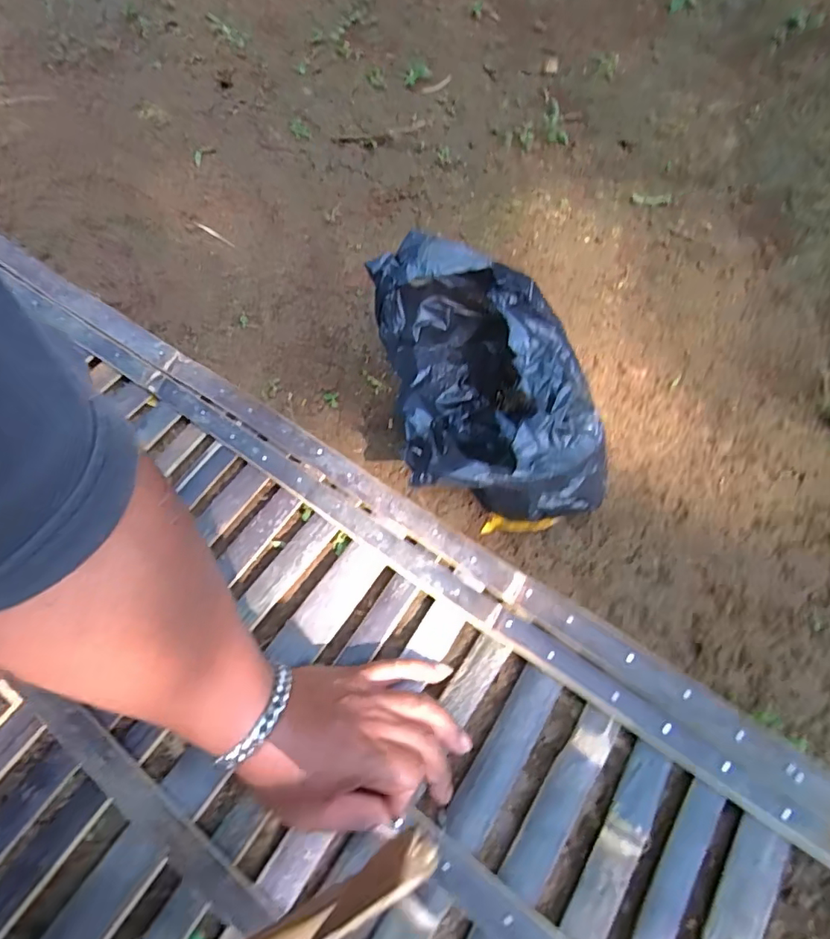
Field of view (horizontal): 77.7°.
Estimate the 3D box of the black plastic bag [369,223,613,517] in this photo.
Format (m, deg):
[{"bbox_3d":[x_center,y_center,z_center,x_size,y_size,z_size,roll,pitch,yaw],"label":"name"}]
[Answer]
[{"bbox_3d":[0.062,-0.059,0.401,0.153,0.170,0.170,-12,65,-2],"label":"black plastic bag"}]

